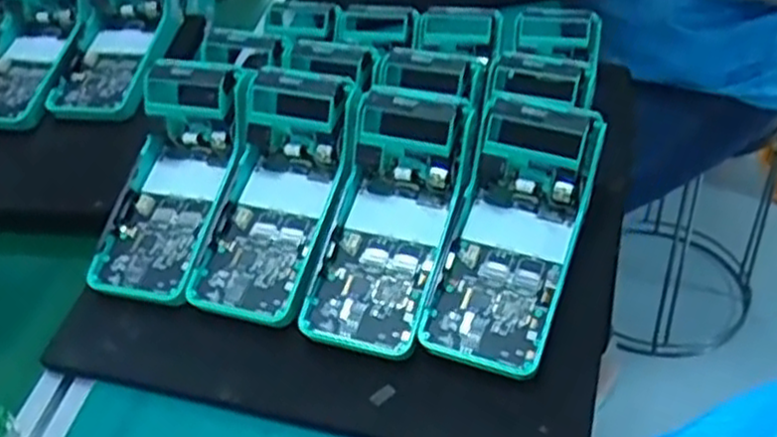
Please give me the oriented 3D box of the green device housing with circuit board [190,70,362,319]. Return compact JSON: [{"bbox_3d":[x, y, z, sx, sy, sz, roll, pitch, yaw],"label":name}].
[{"bbox_3d":[-0.074,-0.015,0.531,0.082,0.042,0.171,10,74,19],"label":"green device housing with circuit board"}]

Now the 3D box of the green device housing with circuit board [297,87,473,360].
[{"bbox_3d":[0.001,0.000,0.508,0.080,0.046,0.176,10,73,20],"label":"green device housing with circuit board"}]

